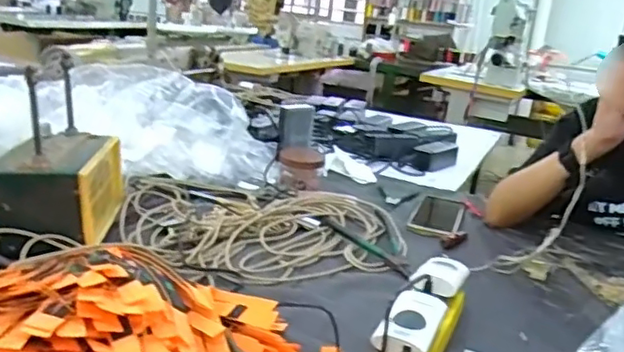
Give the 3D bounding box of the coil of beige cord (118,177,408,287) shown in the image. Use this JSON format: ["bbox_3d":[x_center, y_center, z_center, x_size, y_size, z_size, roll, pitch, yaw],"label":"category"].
[{"bbox_3d":[-0.071,0.066,0.928,0.415,0.029,0.334,2,17,-10],"label":"coil of beige cord"}]

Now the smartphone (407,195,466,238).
[{"bbox_3d":[0.219,0.068,1.036,0.080,0.010,0.175,12,18,20],"label":"smartphone"}]

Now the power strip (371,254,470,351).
[{"bbox_3d":[0.126,0.155,0.665,0.058,0.076,0.245,13,18,23],"label":"power strip"}]

